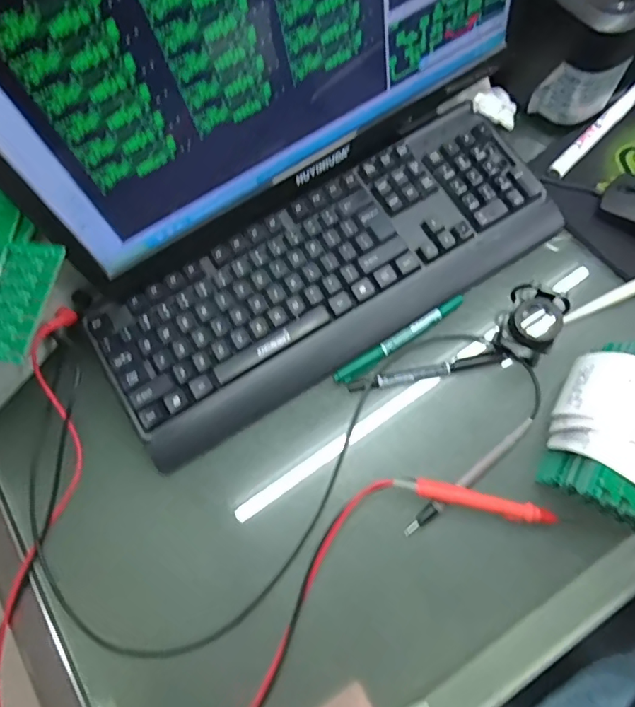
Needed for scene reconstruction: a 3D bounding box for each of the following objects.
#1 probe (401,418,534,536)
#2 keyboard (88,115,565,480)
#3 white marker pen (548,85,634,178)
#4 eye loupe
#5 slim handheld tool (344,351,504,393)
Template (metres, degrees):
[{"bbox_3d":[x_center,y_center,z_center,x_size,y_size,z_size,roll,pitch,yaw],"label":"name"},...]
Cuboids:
[{"bbox_3d":[0.127,0.101,0.415,0.141,0.014,0.011,-36,80,-10],"label":"probe"},{"bbox_3d":[0.014,-0.074,0.465,0.433,0.022,0.151,-31,79,-9],"label":"keyboard"},{"bbox_3d":[0.288,-0.229,0.516,0.135,0.019,0.018,-43,81,-11],"label":"white marker pen"},{"bbox_3d":[0.183,-0.025,0.435,0.052,0.049,0.048,39,79,8],"label":"eye loupe"},{"bbox_3d":[0.099,0.017,0.454,0.141,0.015,0.012,-11,77,-4],"label":"slim handheld tool"}]

